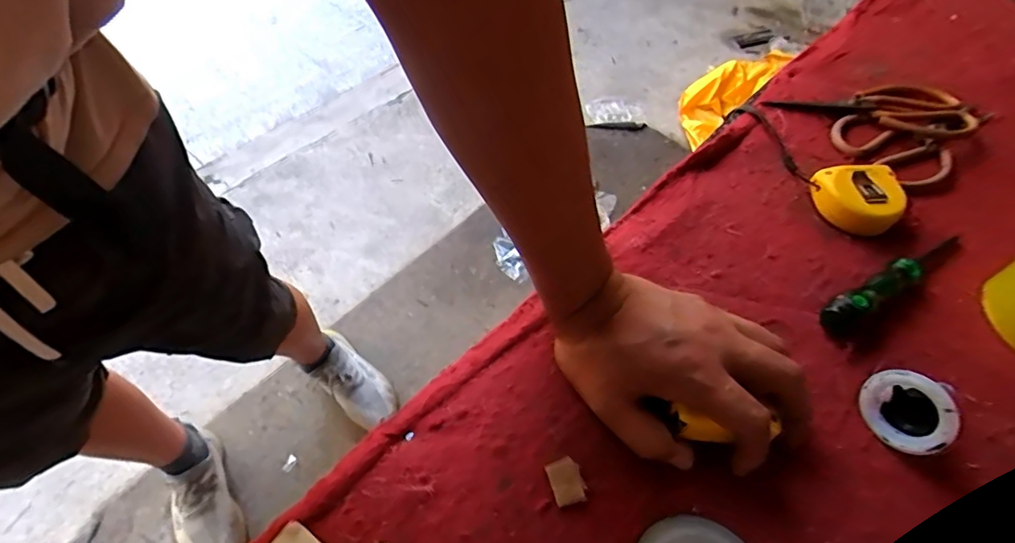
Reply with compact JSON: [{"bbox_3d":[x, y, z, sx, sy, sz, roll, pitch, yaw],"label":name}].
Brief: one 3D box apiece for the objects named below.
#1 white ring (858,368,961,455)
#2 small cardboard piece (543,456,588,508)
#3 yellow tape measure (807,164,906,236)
[{"bbox_3d":[0.269,0.093,0.358,0.009,0.056,0.055,-4,74,-31],"label":"white ring"},{"bbox_3d":[0.037,0.131,0.333,0.021,0.004,0.027,-13,56,-15],"label":"small cardboard piece"},{"bbox_3d":[0.320,-0.066,0.487,0.071,0.028,0.070,-1,56,15],"label":"yellow tape measure"}]

